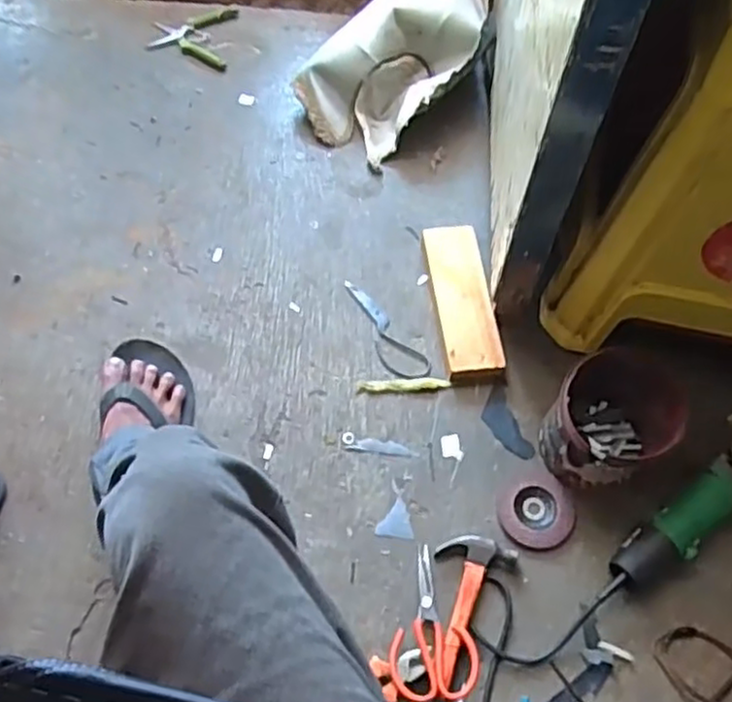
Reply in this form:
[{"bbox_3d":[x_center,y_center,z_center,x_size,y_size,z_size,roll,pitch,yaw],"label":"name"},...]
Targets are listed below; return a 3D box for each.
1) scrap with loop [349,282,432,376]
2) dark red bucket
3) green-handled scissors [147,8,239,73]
[{"bbox_3d":[0.020,-0.028,1.013,0.050,0.006,0.188,-33,68,-17],"label":"scrap with loop"},{"bbox_3d":[0.303,0.089,0.878,0.168,0.141,0.136,-39,70,-20],"label":"dark red bucket"},{"bbox_3d":[-0.317,-0.573,1.274,0.147,0.012,0.160,3,62,0],"label":"green-handled scissors"}]

